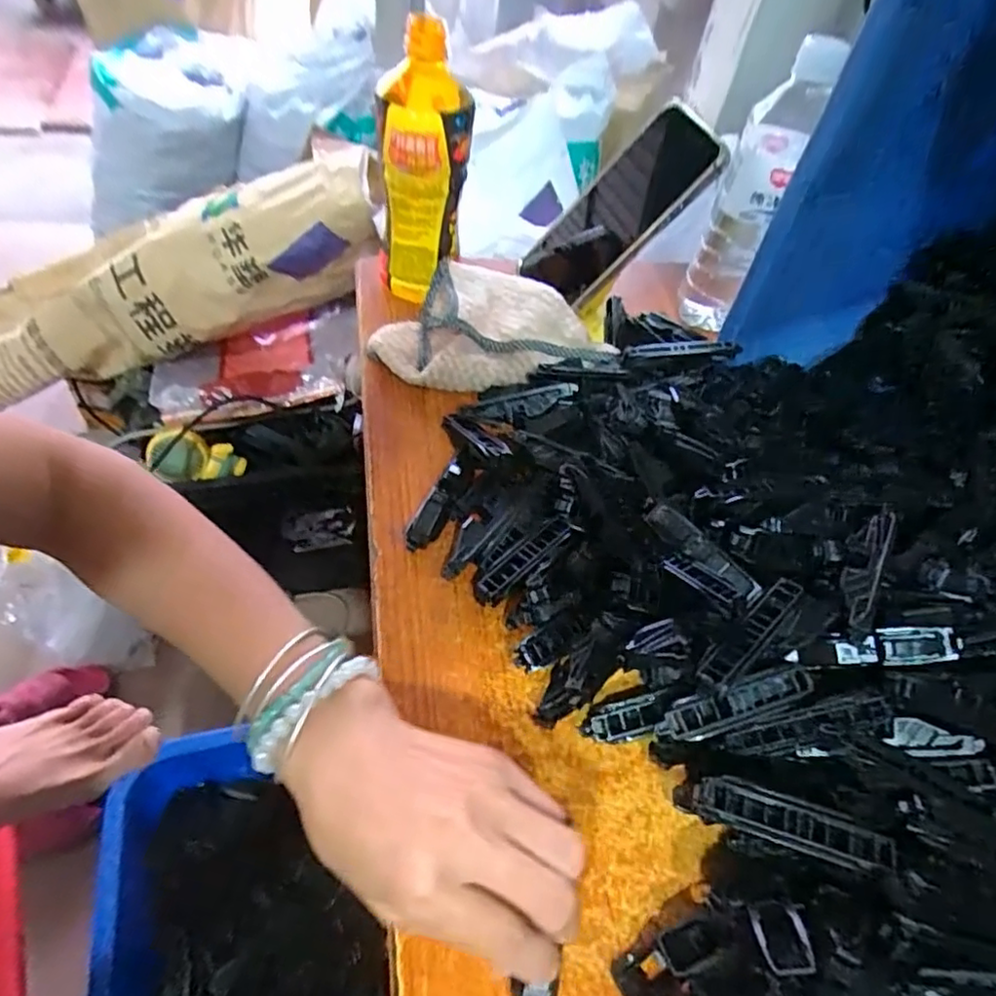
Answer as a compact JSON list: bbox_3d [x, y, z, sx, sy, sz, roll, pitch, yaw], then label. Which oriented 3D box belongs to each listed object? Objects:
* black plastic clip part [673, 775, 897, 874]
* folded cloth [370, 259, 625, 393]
[{"bbox_3d":[0.119,0.137,0.262,0.086,0.016,0.021,19,52,6],"label":"black plastic clip part"},{"bbox_3d":[-0.004,-0.134,0.473,0.175,0.031,0.110,6,52,-3],"label":"folded cloth"}]

